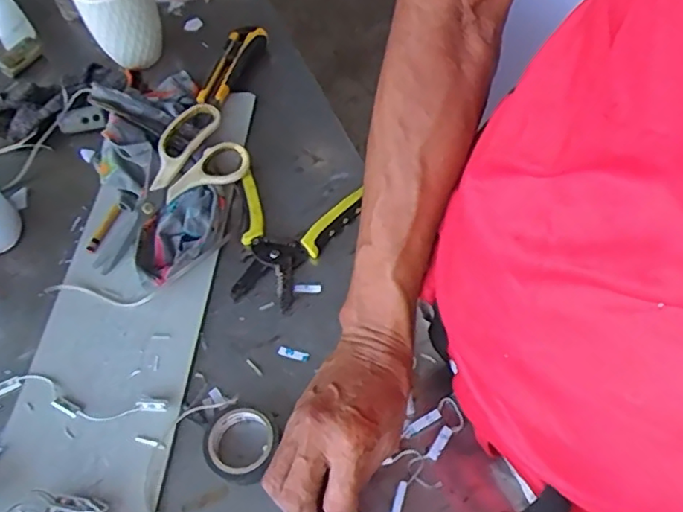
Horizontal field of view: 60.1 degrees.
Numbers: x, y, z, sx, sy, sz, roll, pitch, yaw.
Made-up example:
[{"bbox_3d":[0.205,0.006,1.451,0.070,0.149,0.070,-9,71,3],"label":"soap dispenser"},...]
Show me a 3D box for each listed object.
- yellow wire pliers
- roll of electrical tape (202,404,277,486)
[{"bbox_3d":[-0.051,-0.014,0.542,0.111,0.014,0.128,8,58,10],"label":"yellow wire pliers"},{"bbox_3d":[-0.076,0.142,0.445,0.057,0.021,0.053,-2,57,3],"label":"roll of electrical tape"}]

